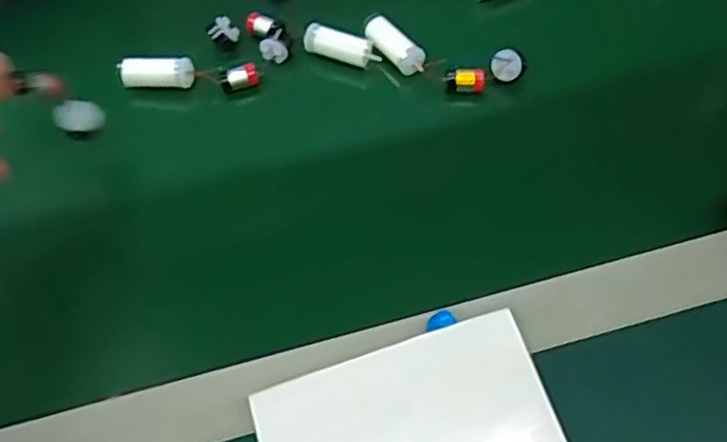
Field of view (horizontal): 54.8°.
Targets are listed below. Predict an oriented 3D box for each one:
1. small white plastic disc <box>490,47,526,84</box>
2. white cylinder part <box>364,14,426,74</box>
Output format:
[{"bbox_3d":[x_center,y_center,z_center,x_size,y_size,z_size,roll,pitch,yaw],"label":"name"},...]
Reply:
[{"bbox_3d":[0.103,-0.111,0.499,0.023,0.024,0.009,52,35,6],"label":"small white plastic disc"},{"bbox_3d":[0.023,-0.129,0.521,0.020,0.022,0.056,-34,64,-16],"label":"white cylinder part"}]

